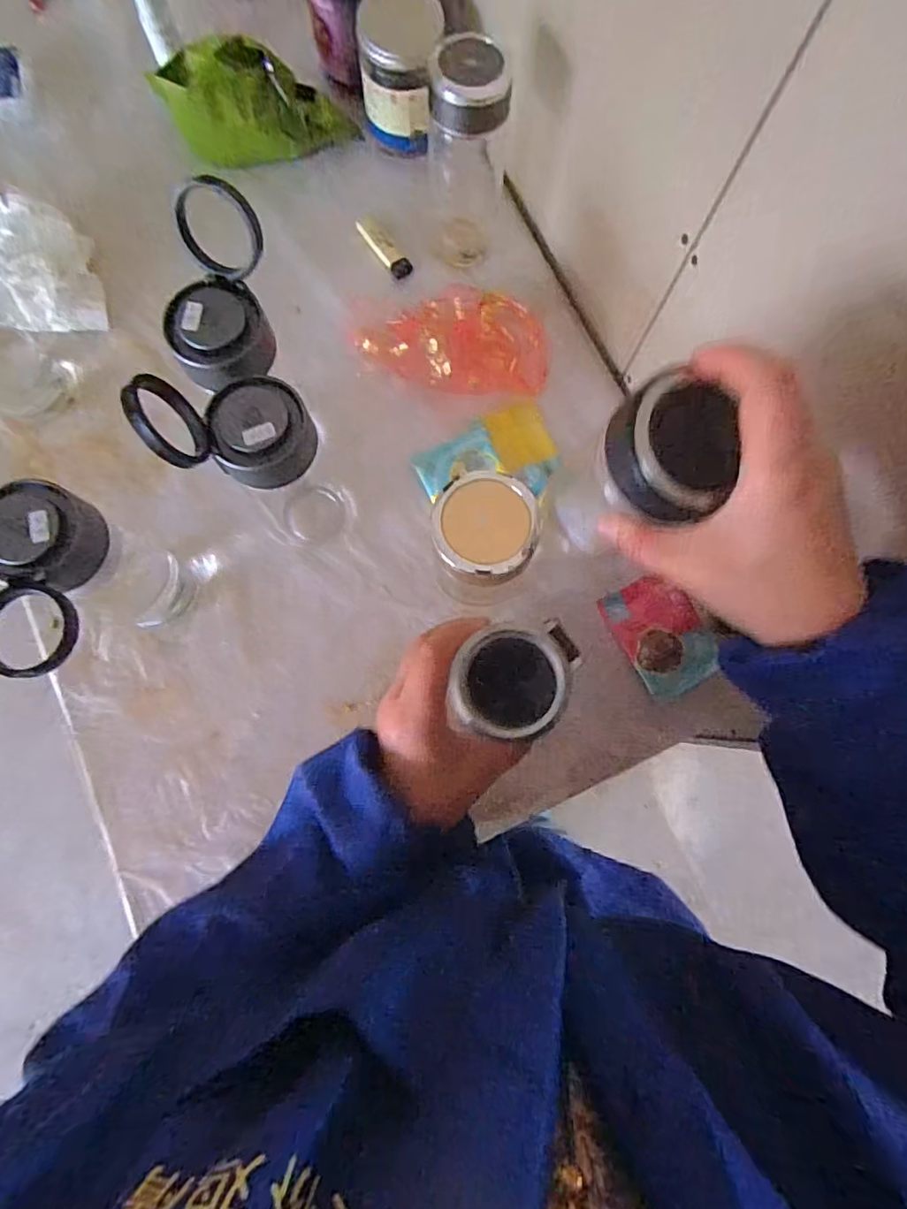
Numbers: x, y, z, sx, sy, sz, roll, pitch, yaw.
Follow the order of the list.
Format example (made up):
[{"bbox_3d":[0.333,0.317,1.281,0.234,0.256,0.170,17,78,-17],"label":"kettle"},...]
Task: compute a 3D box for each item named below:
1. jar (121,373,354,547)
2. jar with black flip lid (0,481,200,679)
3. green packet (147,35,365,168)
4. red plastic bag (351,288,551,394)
[{"bbox_3d":[-0.138,-0.107,0.423,0.095,0.221,0.068,-18,80,-4],"label":"jar"},{"bbox_3d":[-0.272,-0.005,0.425,0.076,0.182,0.127,-4,80,-2],"label":"jar with black flip lid"},{"bbox_3d":[-0.199,-0.515,0.570,0.185,0.084,0.056,-15,80,-4],"label":"green packet"},{"bbox_3d":[-0.001,-0.266,0.543,0.189,0.044,0.106,7,79,0],"label":"red plastic bag"}]

